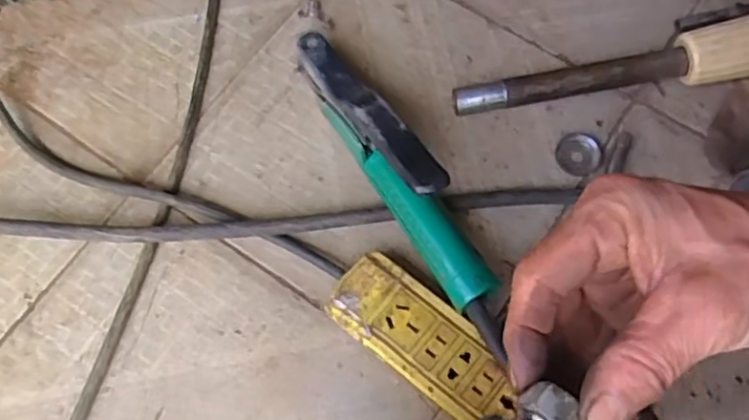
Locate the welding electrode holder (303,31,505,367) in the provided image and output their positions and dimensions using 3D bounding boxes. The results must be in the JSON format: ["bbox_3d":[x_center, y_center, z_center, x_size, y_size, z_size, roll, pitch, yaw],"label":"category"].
[{"bbox_3d":[0.018,-0.026,0.488,0.031,0.093,0.278,-29,72,-10],"label":"welding electrode holder"}]

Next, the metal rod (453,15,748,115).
[{"bbox_3d":[0.194,-0.119,0.545,0.258,0.048,0.045,-6,69,-2],"label":"metal rod"}]

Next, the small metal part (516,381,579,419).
[{"bbox_3d":[0.064,0.075,0.242,0.020,0.009,0.022,0,69,0],"label":"small metal part"}]

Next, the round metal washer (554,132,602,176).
[{"bbox_3d":[0.167,-0.046,0.539,0.035,0.008,0.039,19,70,8],"label":"round metal washer"}]

